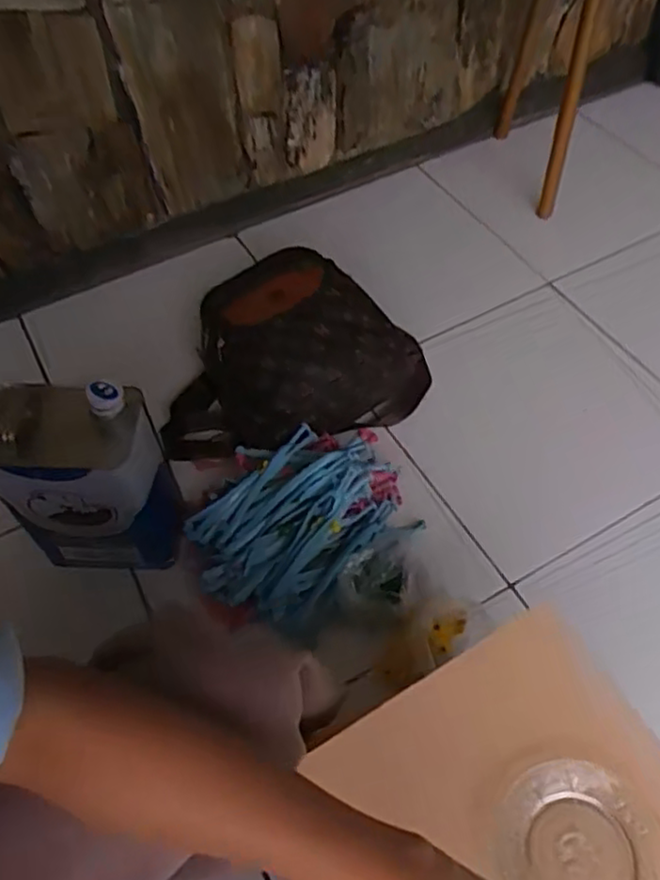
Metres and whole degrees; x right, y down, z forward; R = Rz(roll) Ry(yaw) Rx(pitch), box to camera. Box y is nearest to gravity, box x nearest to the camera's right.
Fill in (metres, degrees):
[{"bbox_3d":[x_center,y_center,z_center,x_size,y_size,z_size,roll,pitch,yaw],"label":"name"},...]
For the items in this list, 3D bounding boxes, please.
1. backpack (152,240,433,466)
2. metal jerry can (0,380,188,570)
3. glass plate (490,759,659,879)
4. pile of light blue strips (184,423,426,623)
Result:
[{"bbox_3d":[-0.065,-0.127,0.990,0.390,0.156,0.266,-17,56,-11],"label":"backpack"},{"bbox_3d":[-0.276,0.048,0.799,0.166,0.240,0.102,-1,55,1],"label":"metal jerry can"},{"bbox_3d":[0.177,0.284,0.479,0.116,0.024,0.102,37,63,24],"label":"glass plate"},{"bbox_3d":[-0.036,0.084,0.864,0.288,0.124,0.214,-30,59,-19],"label":"pile of light blue strips"}]

